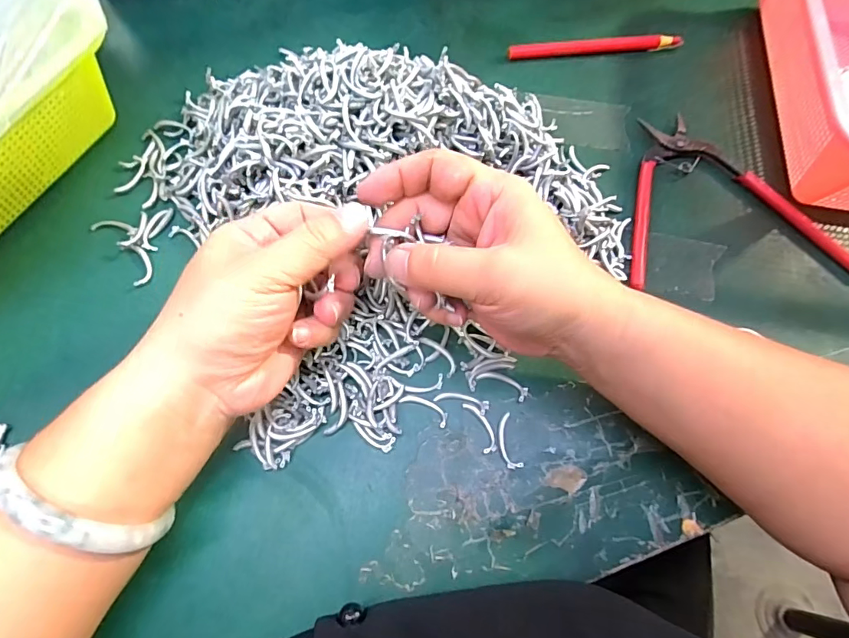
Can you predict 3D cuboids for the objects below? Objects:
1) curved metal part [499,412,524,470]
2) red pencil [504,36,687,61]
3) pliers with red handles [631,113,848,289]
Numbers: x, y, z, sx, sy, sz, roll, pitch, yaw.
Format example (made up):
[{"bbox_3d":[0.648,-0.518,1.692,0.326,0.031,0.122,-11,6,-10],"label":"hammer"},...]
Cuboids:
[{"bbox_3d":[0.046,0.067,0.258,0.011,0.004,0.030,-10,69,-6],"label":"curved metal part"},{"bbox_3d":[0.135,-0.216,0.374,0.139,0.008,0.011,-7,68,-5],"label":"red pencil"},{"bbox_3d":[0.200,-0.083,0.320,0.149,0.010,0.128,-4,68,-4],"label":"pliers with red handles"}]

